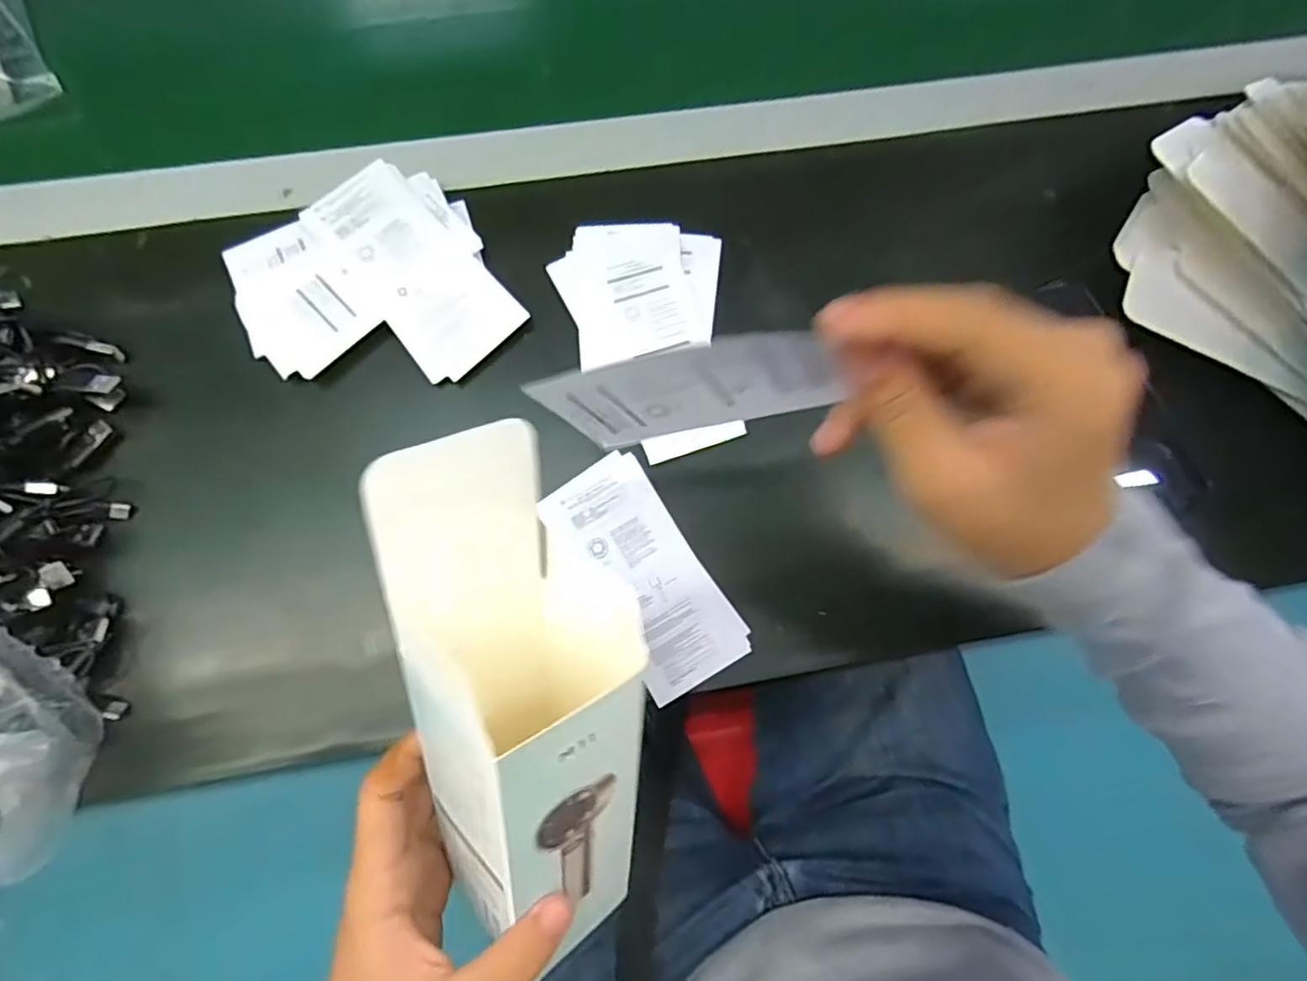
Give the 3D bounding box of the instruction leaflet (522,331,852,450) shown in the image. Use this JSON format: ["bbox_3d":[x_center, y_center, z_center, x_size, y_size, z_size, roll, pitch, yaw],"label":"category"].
[{"bbox_3d":[0.013,-0.034,0.225,0.098,0.043,0.013,-7,74,20],"label":"instruction leaflet"}]

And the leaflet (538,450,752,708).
[{"bbox_3d":[-0.008,0.045,0.338,0.066,0.004,0.124,-32,80,-9],"label":"leaflet"}]

